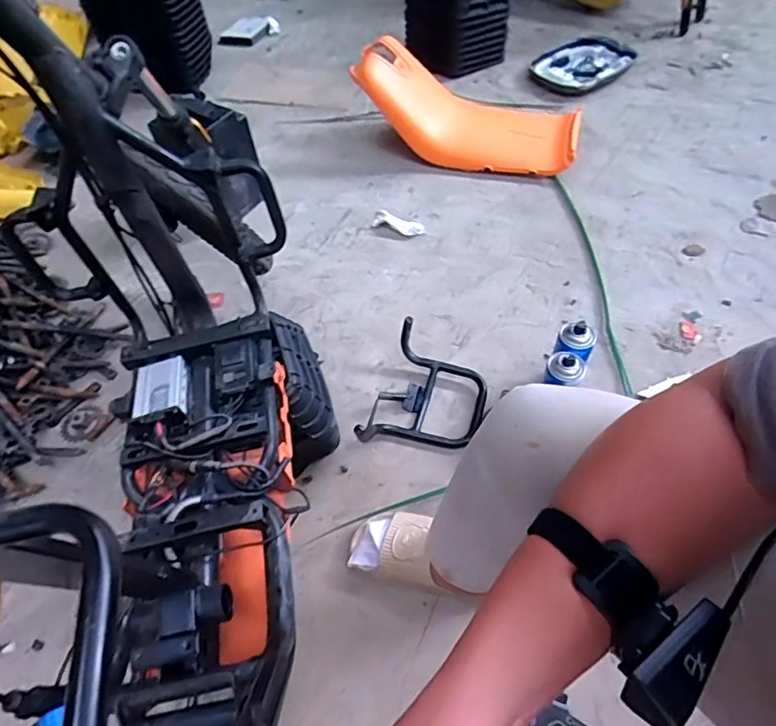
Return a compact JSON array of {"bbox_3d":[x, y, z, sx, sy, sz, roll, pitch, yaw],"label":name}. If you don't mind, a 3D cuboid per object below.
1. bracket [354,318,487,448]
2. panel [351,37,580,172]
[{"bbox_3d":[0.063,0.071,0.958,0.193,0.136,0.286,16,56,15],"label":"bracket"},{"bbox_3d":[0.198,-0.647,1.334,0.583,0.154,0.254,16,59,-9],"label":"panel"}]

